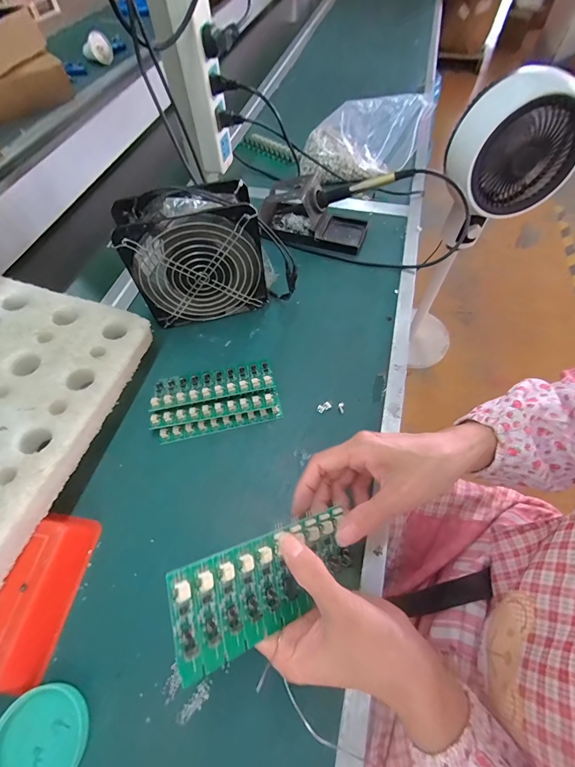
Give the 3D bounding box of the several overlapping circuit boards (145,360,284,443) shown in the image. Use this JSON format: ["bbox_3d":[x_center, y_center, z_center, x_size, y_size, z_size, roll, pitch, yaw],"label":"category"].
[{"bbox_3d":[-0.081,0.015,0.379,0.137,0.028,0.073,-11,59,-6],"label":"several overlapping circuit boards"}]

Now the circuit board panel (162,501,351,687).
[{"bbox_3d":[-0.009,0.133,0.225,0.130,0.007,0.061,-6,83,-33],"label":"circuit board panel"}]

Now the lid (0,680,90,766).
[{"bbox_3d":[-0.183,0.263,0.244,0.063,0.011,0.065,0,59,1],"label":"lid"}]

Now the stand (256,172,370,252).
[{"bbox_3d":[0.041,-0.264,0.516,0.164,0.072,0.088,12,60,8],"label":"stand"}]

